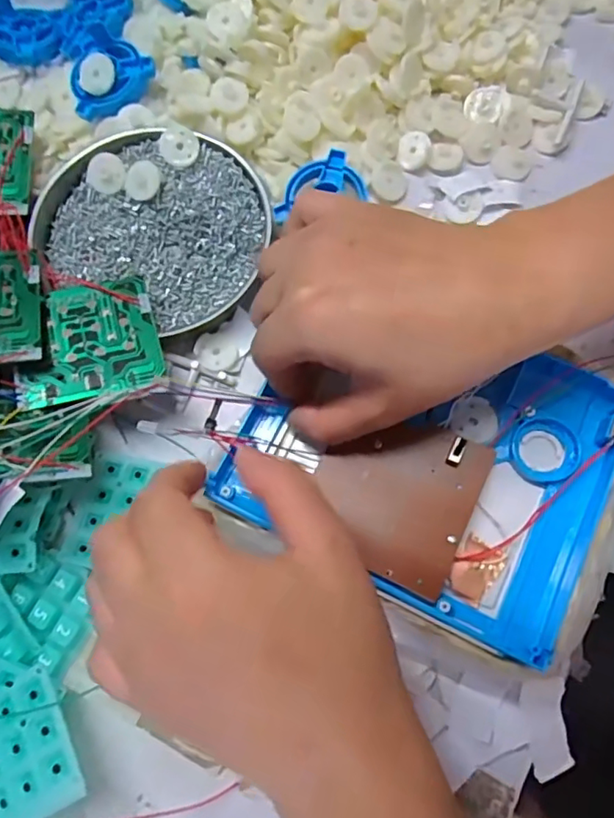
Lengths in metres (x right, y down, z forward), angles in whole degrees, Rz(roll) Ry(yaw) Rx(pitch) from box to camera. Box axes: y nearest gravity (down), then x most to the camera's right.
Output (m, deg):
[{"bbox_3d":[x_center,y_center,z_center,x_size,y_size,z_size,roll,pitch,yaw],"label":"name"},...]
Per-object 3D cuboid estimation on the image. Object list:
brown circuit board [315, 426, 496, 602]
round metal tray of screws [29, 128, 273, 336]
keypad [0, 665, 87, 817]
[{"bbox_3d":[0.041,0.038,0.256,0.069,0.005,0.072,24,76,9],"label":"brown circuit board"},{"bbox_3d":[-0.091,-0.110,0.329,0.130,0.026,0.114,17,75,7],"label":"round metal tray of screws"},{"bbox_3d":[-0.125,0.145,0.229,0.060,0.008,0.053,-35,66,7],"label":"keypad"}]

